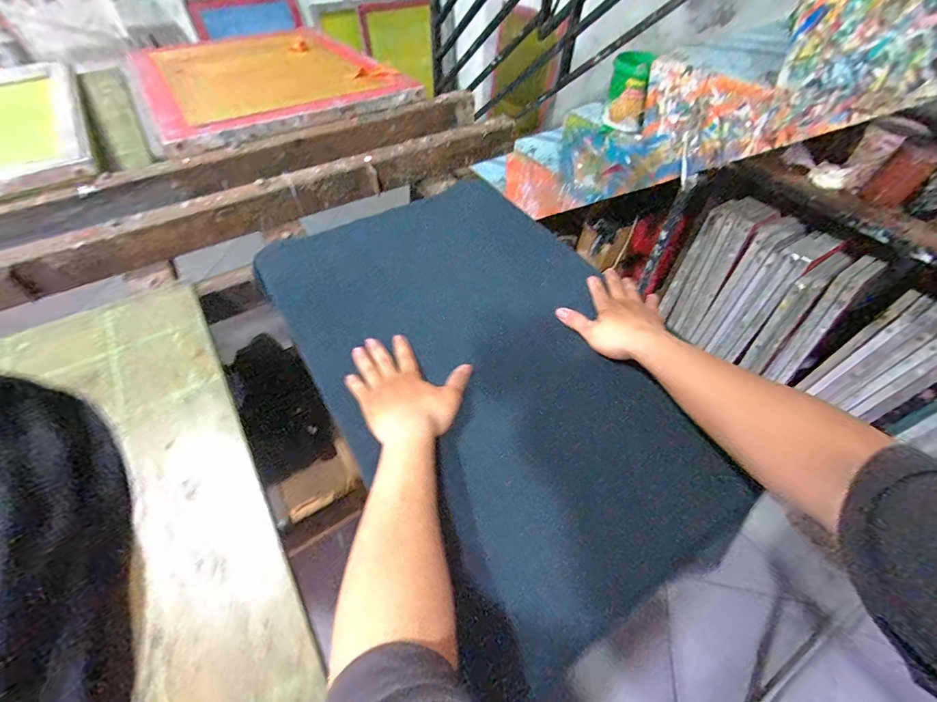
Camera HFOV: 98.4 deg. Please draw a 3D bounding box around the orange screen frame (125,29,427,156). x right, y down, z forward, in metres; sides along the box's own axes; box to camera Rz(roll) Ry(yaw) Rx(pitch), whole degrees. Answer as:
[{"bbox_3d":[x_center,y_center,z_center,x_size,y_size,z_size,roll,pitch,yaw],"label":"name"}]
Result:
[{"bbox_3d":[-0.446,-0.609,0.887,0.471,0.045,0.604,-26,56,-20],"label":"orange screen frame"}]

